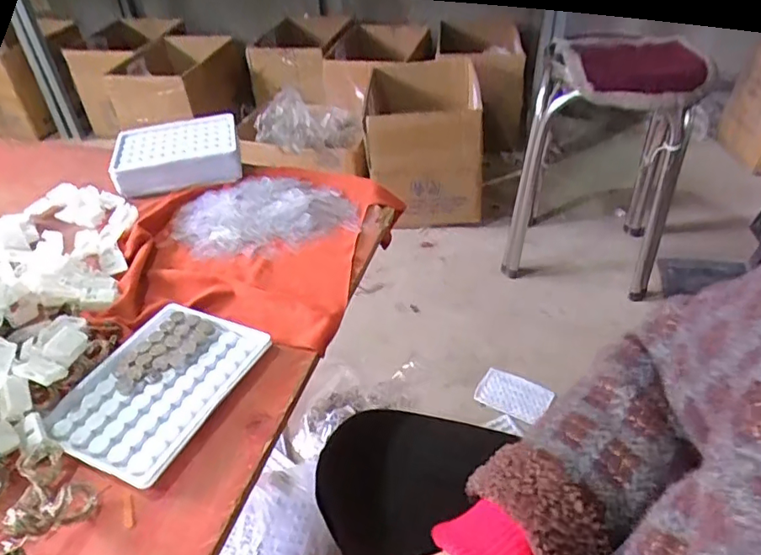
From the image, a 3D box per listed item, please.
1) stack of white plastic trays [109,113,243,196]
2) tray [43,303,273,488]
[{"bbox_3d":[-0.232,-0.145,0.616,0.134,0.042,0.111,-11,39,-10],"label":"stack of white plastic trays"},{"bbox_3d":[-0.155,0.071,0.367,0.105,0.015,0.128,15,42,22],"label":"tray"}]

